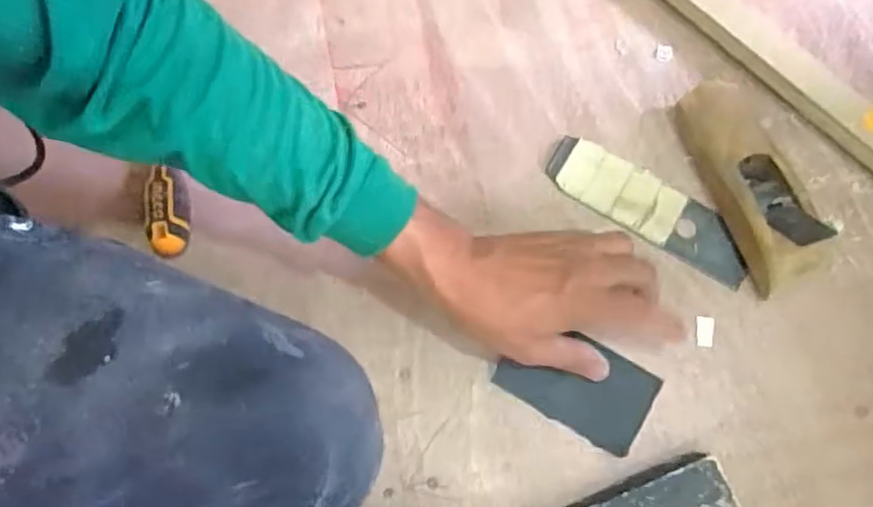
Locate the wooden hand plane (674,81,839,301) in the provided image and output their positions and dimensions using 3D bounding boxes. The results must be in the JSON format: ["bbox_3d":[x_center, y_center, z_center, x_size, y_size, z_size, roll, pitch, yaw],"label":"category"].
[{"bbox_3d":[0.248,-0.055,0.502,0.062,0.047,0.171,-23,77,-4],"label":"wooden hand plane"}]

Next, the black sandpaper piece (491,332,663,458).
[{"bbox_3d":[0.106,0.098,0.490,0.111,0.004,0.067,29,78,8],"label":"black sandpaper piece"}]

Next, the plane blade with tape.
[{"bbox_3d":[0.173,-0.037,0.524,0.174,0.005,0.050,31,78,8],"label":"plane blade with tape"}]

